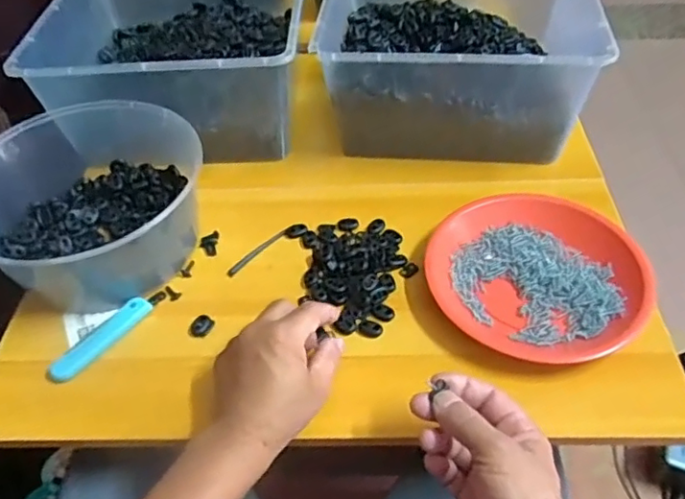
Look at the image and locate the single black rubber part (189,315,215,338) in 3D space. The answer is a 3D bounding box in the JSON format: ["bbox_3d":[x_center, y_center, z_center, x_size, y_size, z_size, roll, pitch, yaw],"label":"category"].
[{"bbox_3d":[-0.129,0.069,0.545,0.018,0.006,0.023,9,49,11],"label":"single black rubber part"}]

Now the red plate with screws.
[{"bbox_3d":[0.175,0.021,0.545,0.190,0.028,0.168,11,49,13],"label":"red plate with screws"}]

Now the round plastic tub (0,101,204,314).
[{"bbox_3d":[-0.251,-0.053,0.591,0.207,0.101,0.204,-2,48,2],"label":"round plastic tub"}]

